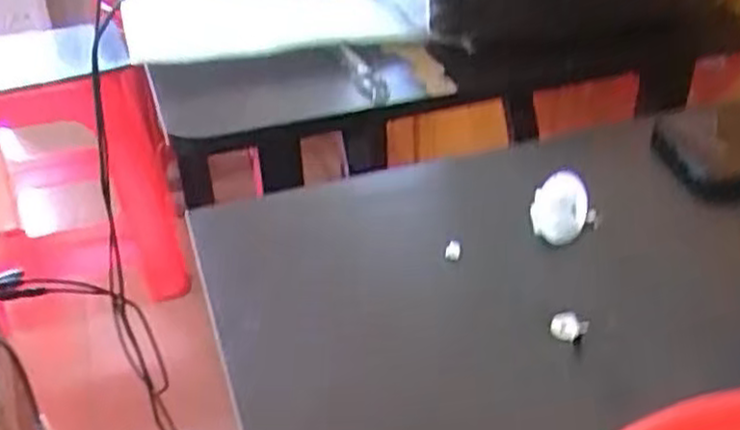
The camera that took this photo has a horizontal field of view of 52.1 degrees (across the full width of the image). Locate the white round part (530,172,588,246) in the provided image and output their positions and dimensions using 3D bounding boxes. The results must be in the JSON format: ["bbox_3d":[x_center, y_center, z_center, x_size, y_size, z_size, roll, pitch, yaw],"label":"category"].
[{"bbox_3d":[0.100,-0.004,0.398,0.028,0.038,0.016,4,35,9],"label":"white round part"}]

